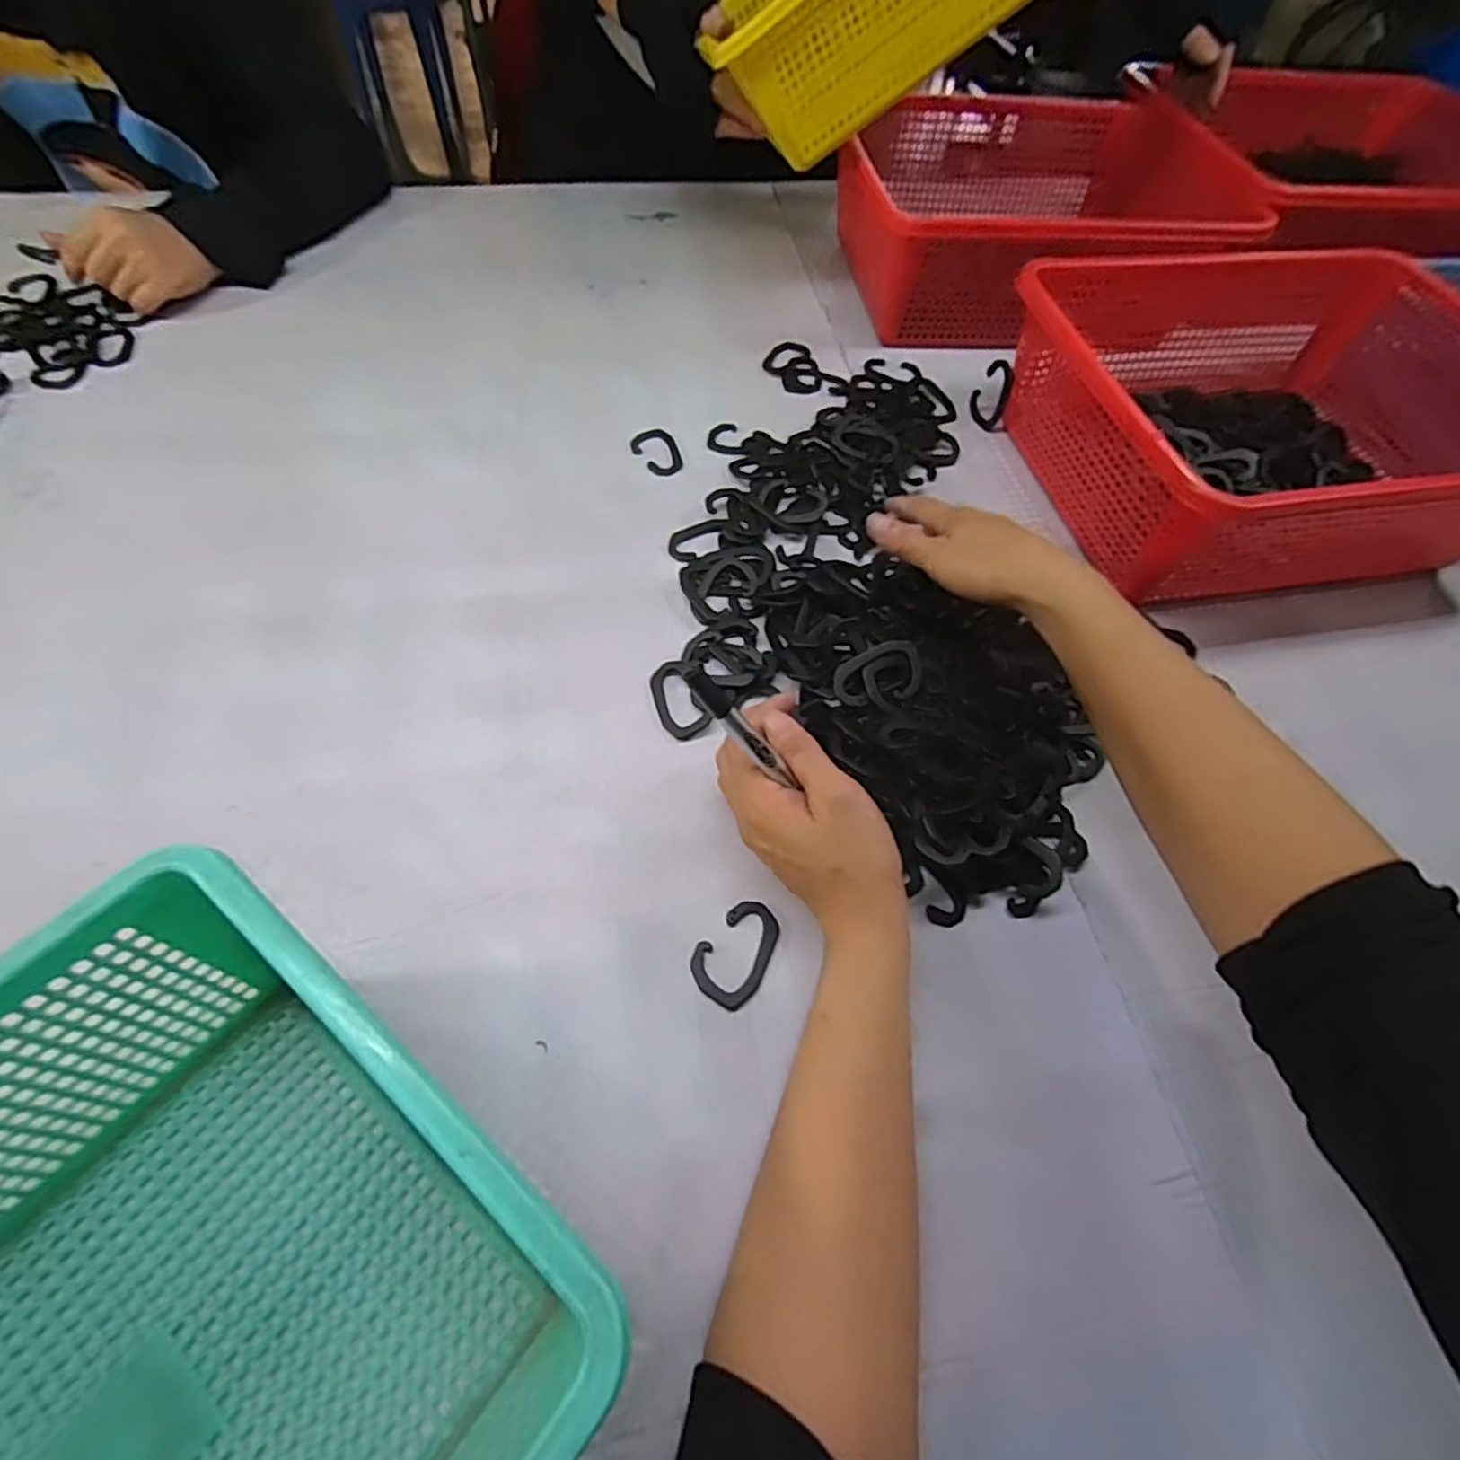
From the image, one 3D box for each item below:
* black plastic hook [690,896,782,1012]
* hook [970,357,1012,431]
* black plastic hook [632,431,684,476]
[{"bbox_3d":[0.006,0.112,0.340,0.035,0.004,0.052,38,63,19],"label":"black plastic hook"},{"bbox_3d":[0.219,-0.283,0.563,0.010,0.051,0.031,-32,63,-27],"label":"hook"},{"bbox_3d":[-0.056,-0.224,0.537,0.034,0.004,0.055,-31,64,-21],"label":"black plastic hook"}]

